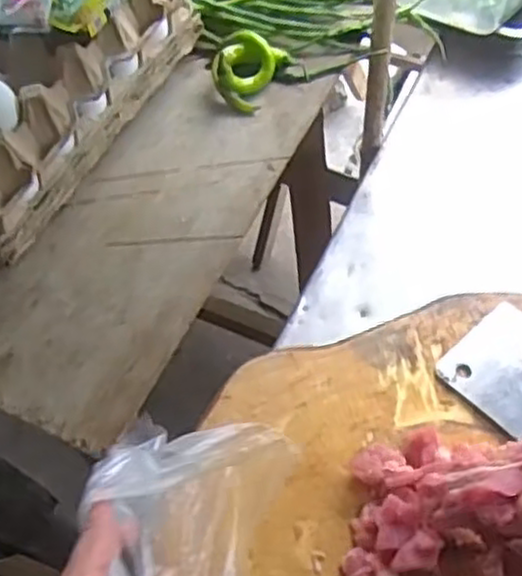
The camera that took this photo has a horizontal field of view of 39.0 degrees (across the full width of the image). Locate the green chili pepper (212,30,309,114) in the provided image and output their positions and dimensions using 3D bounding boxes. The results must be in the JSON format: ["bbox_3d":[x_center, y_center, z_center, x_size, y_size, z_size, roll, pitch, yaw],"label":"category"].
[{"bbox_3d":[-0.011,-0.211,0.686,0.081,0.035,0.075,-35,65,-14],"label":"green chili pepper"}]

